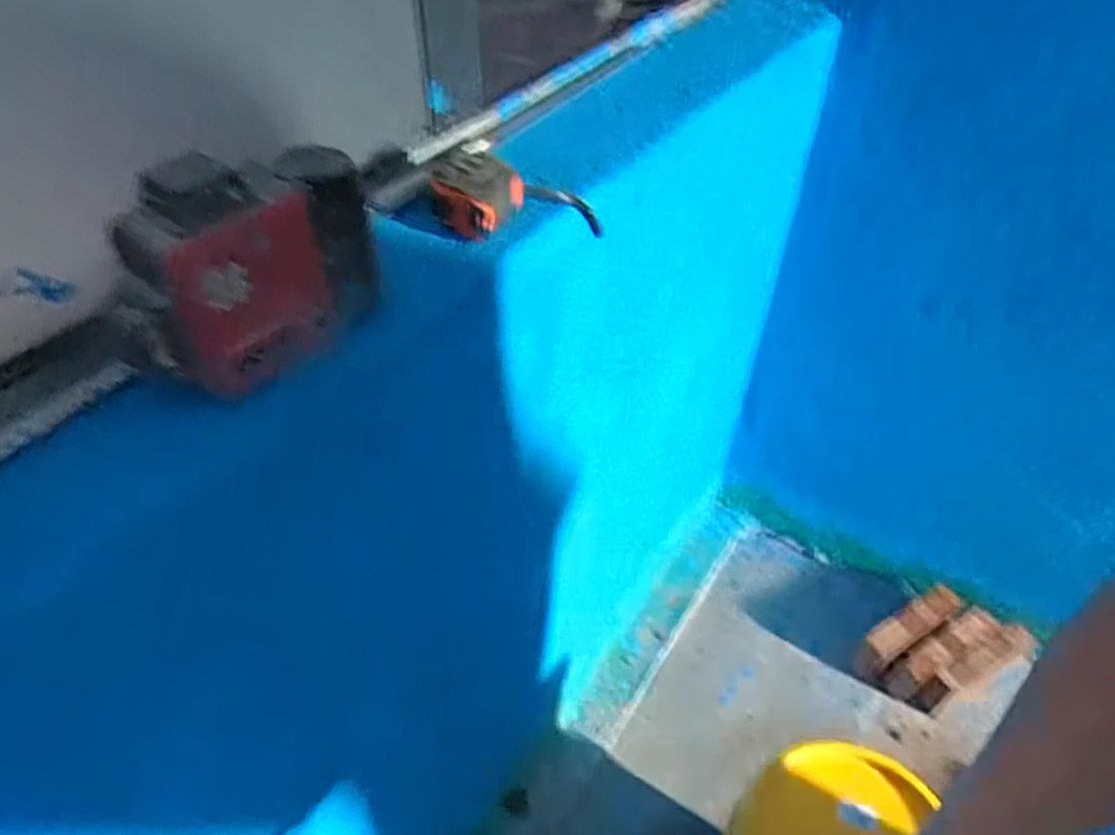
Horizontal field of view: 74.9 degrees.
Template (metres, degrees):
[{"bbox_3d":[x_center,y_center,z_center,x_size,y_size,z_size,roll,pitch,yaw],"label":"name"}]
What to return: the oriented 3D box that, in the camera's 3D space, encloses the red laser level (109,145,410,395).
[{"bbox_3d":[-0.160,-0.095,0.408,0.064,0.106,0.172,33,54,26],"label":"red laser level"}]

